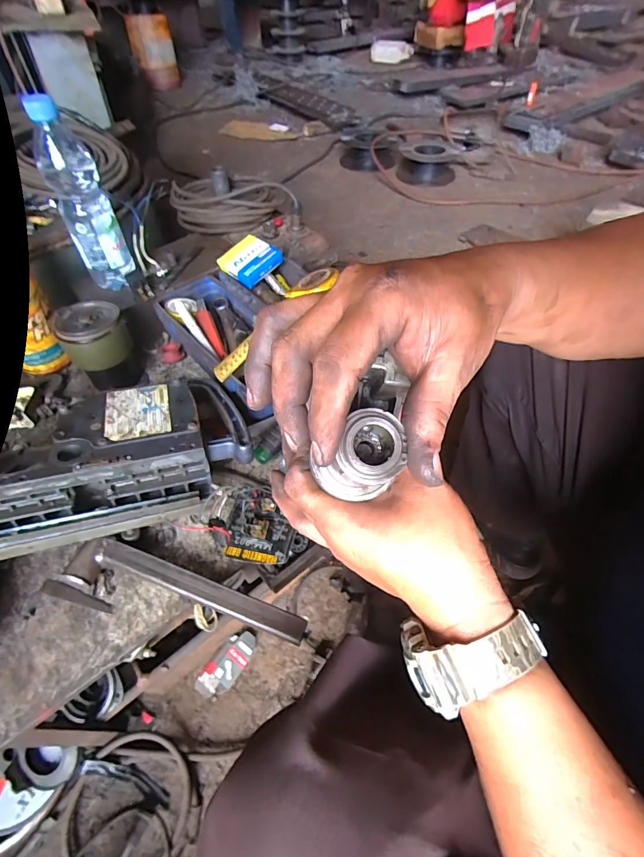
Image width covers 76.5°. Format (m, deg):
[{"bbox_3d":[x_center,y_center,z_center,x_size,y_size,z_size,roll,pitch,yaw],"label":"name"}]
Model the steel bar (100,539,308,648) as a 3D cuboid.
[{"bbox_3d":[-0.129,0.167,0.427,0.234,0.015,0.024,16,55,12],"label":"steel bar"}]

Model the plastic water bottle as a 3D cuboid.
[{"bbox_3d":[-0.335,-0.317,0.575,0.066,0.232,0.068,-19,53,-14],"label":"plastic water bottle"}]

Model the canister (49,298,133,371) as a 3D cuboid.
[{"bbox_3d":[-0.311,-0.131,0.561,0.082,0.054,0.080,-24,55,-17],"label":"canister"}]

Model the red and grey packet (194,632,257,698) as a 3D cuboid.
[{"bbox_3d":[-0.153,0.384,0.667,0.049,0.020,0.110,36,60,26],"label":"red and grey packet"}]

